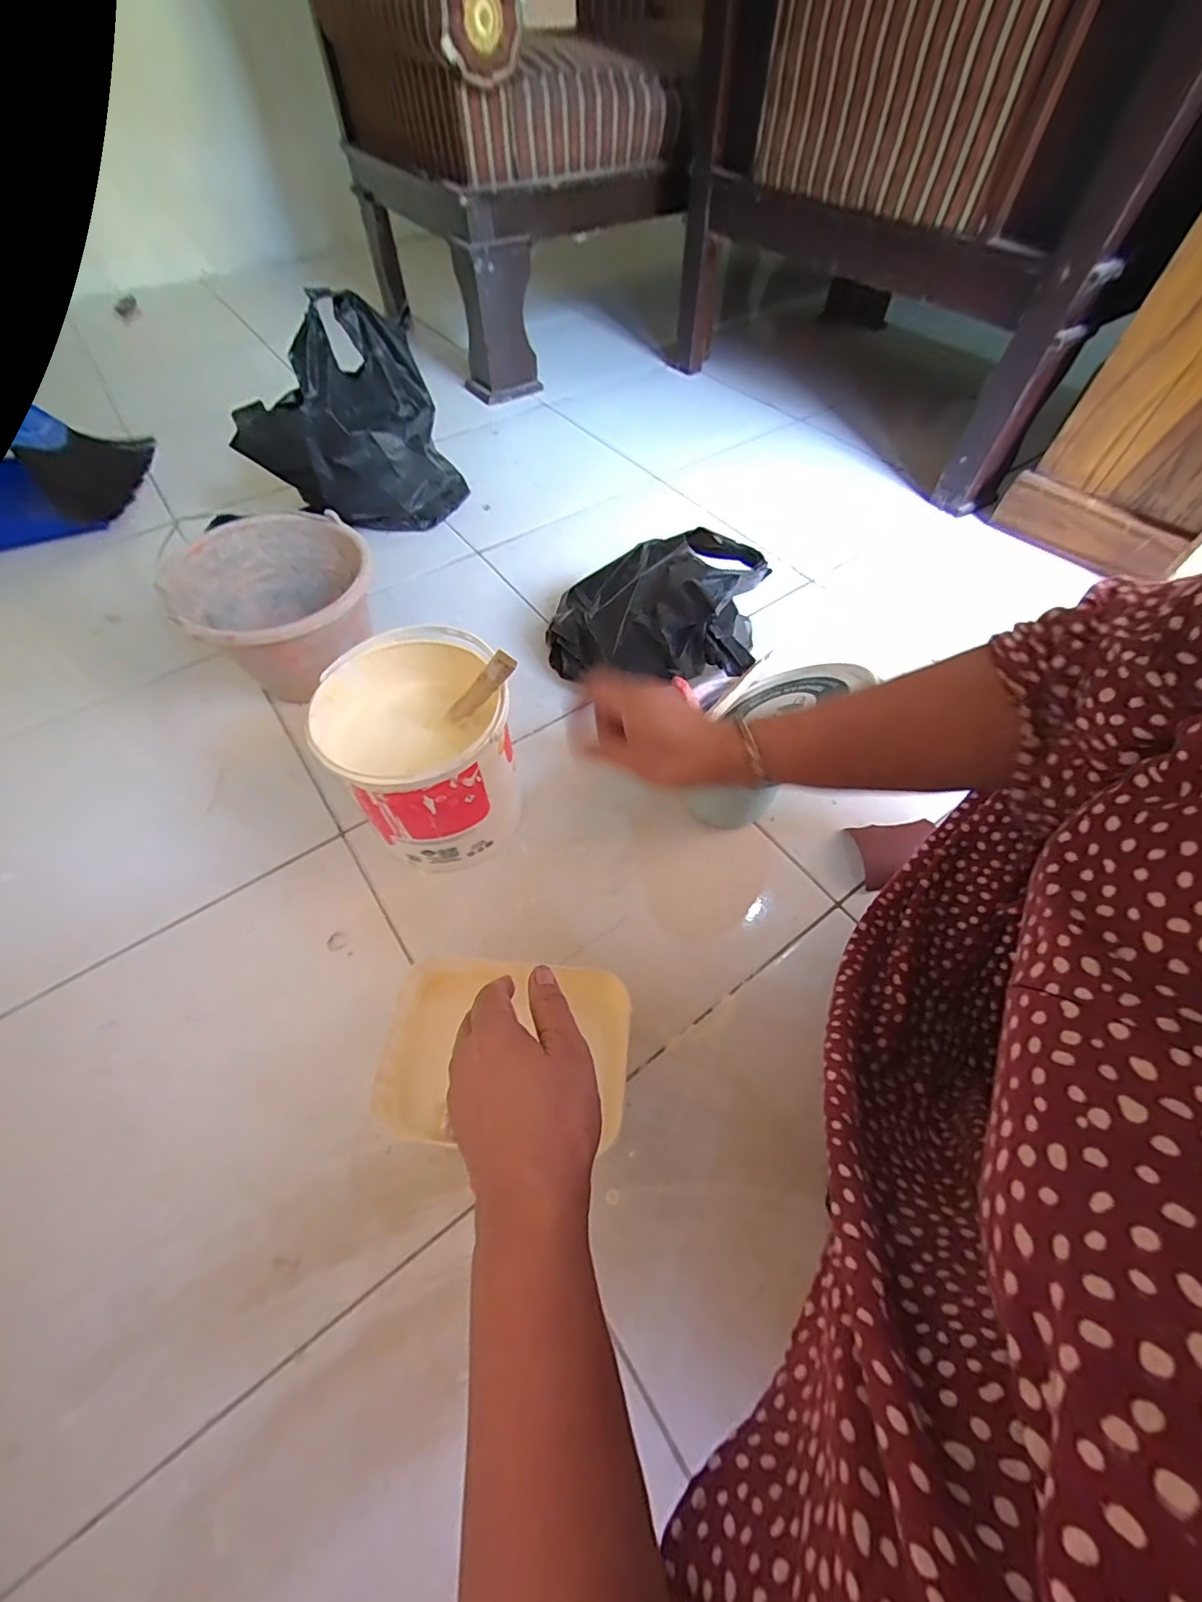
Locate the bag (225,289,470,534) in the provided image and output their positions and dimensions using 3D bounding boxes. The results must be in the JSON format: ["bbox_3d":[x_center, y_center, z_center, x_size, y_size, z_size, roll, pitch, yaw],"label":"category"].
[{"bbox_3d":[-0.397,-0.585,0.869,0.309,0.276,0.135,-15,60,-9],"label":"bag"}]

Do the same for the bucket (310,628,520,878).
[{"bbox_3d":[-0.182,-0.046,0.585,0.176,0.181,0.182,-17,60,-10],"label":"bucket"}]

